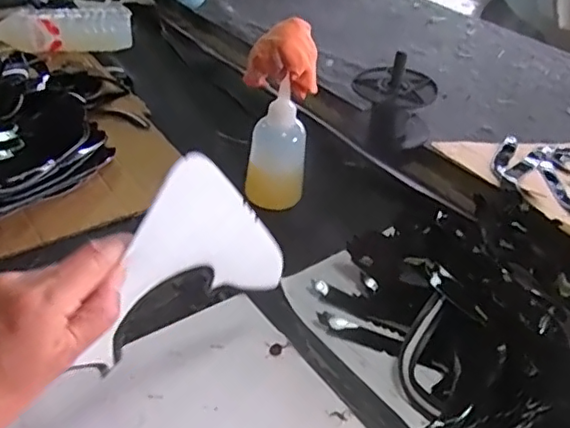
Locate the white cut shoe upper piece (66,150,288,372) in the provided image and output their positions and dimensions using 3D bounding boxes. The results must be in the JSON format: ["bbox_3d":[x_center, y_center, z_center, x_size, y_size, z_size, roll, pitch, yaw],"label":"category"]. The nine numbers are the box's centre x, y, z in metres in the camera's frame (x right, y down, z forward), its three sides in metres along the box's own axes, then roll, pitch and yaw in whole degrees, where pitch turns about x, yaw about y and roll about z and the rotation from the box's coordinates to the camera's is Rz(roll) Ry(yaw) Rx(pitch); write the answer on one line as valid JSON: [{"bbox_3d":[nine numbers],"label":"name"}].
[{"bbox_3d":[-0.053,0.023,0.389,0.013,0.143,0.165,33,44,31],"label":"white cut shoe upper piece"}]

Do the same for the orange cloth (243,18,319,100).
[{"bbox_3d":[-0.001,-0.153,0.593,0.073,0.071,0.046,0,37,-5],"label":"orange cloth"}]

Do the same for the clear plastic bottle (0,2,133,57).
[{"bbox_3d":[-0.367,-0.299,0.960,0.231,0.065,0.066,0,37,-9],"label":"clear plastic bottle"}]

